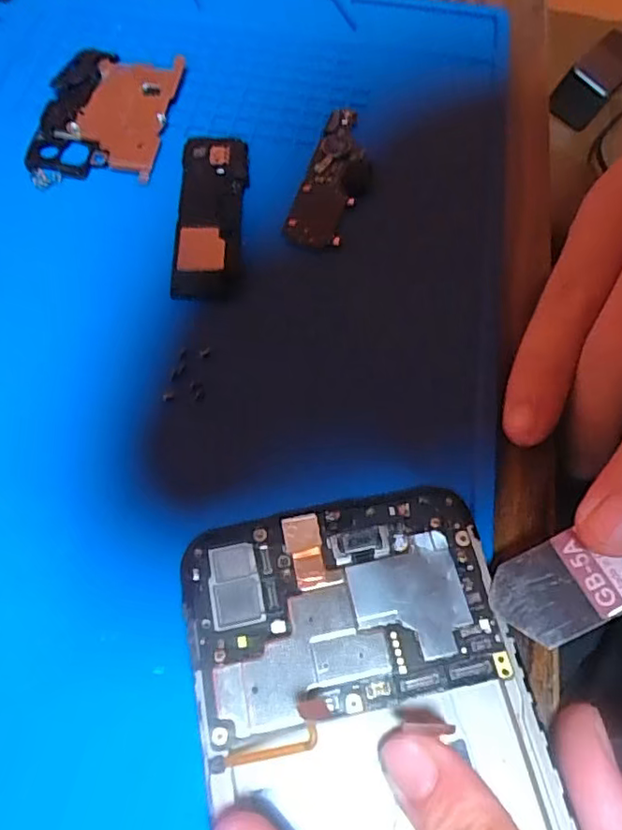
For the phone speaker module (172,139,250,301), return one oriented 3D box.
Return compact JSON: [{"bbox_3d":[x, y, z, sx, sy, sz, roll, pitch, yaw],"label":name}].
[{"bbox_3d":[-0.032,-0.065,0.184,0.021,0.005,0.064,-1,65,-2],"label":"phone speaker module"}]

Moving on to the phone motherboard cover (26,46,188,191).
[{"bbox_3d":[-0.073,-0.107,0.205,0.042,0.006,0.068,8,65,2],"label":"phone motherboard cover"}]

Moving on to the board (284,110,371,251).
[{"bbox_3d":[0.009,-0.081,0.195,0.021,0.006,0.061,15,66,6],"label":"board"}]

